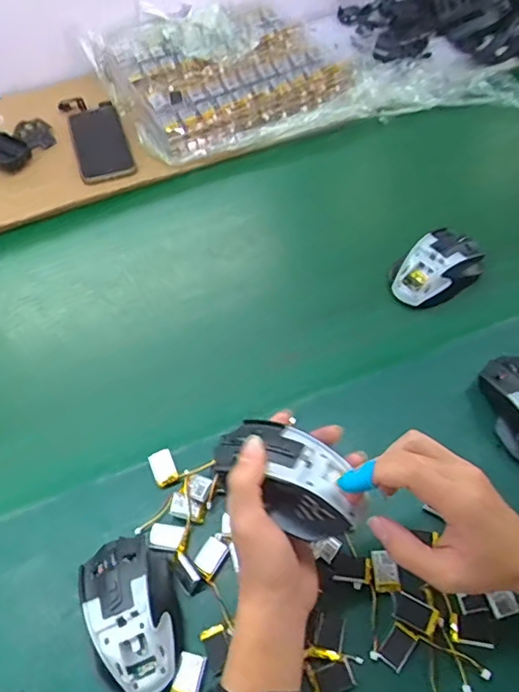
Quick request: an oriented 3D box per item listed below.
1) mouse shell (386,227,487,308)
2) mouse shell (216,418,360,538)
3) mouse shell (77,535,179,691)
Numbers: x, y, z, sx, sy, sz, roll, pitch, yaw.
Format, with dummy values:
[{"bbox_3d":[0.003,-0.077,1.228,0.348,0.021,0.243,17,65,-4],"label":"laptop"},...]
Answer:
[{"bbox_3d":[0.205,-0.090,0.621,0.106,0.040,0.069,-30,60,-14],"label":"mouse shell"},{"bbox_3d":[0.021,0.088,0.395,0.108,0.032,0.061,35,66,23],"label":"mouse shell"},{"bbox_3d":[-0.100,0.211,0.438,0.068,0.036,0.115,-24,59,-11],"label":"mouse shell"}]

